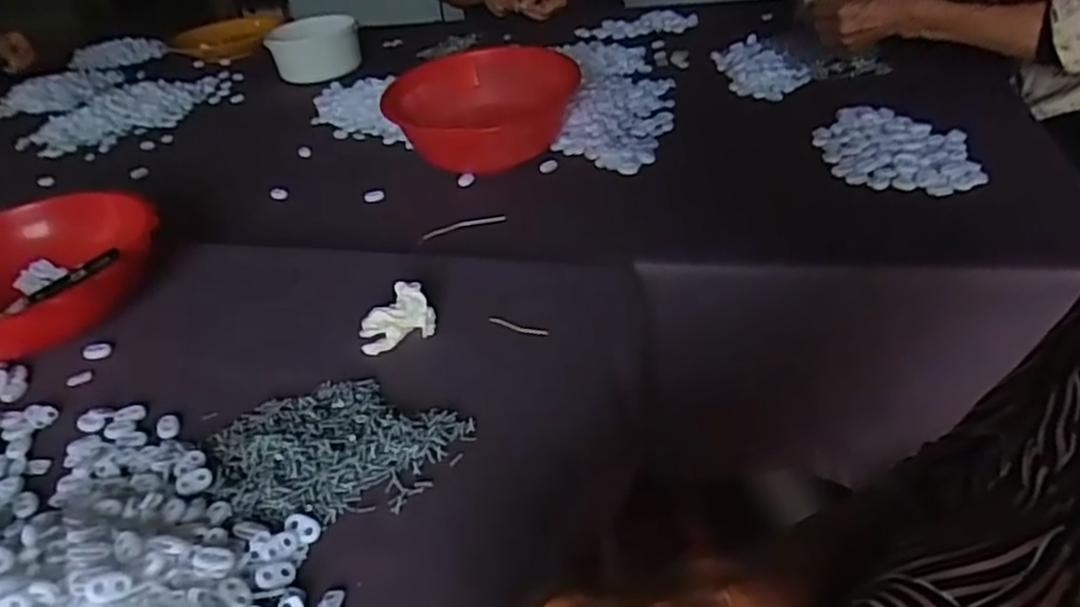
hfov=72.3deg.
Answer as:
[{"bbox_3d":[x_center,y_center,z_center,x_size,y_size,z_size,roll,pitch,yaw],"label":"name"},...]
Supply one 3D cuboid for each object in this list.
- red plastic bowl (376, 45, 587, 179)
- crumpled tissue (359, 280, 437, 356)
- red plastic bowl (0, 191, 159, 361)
[{"bbox_3d":[-0.065,-0.232,0.911,0.214,0.111,0.214,-4,34,3],"label":"red plastic bowl"},{"bbox_3d":[-0.119,0.009,0.608,0.061,0.042,0.028,-17,35,-15],"label":"crumpled tissue"},{"bbox_3d":[-0.456,-0.016,0.673,0.201,0.085,0.192,-4,34,3],"label":"red plastic bowl"}]

